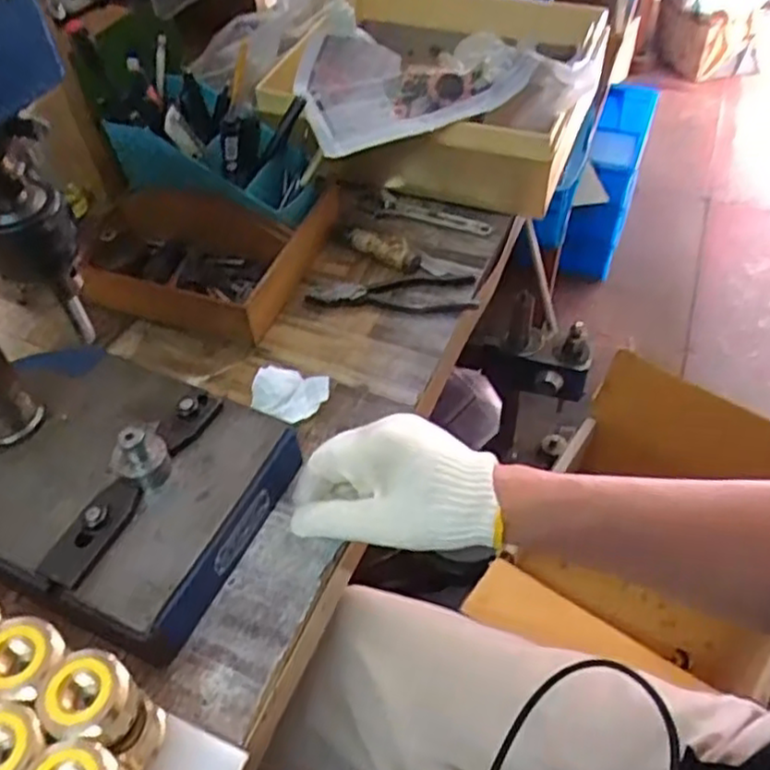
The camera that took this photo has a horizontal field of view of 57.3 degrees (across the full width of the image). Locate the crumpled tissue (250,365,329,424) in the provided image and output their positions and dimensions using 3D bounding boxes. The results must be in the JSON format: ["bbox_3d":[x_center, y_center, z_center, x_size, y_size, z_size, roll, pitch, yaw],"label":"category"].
[{"bbox_3d":[-0.078,0.008,0.575,0.061,0.030,0.035,0,51,4],"label":"crumpled tissue"}]

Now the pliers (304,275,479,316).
[{"bbox_3d":[0.006,-0.085,0.650,0.155,0.010,0.042,-2,50,2],"label":"pliers"}]

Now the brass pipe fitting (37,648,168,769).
[{"bbox_3d":[-0.149,0.181,0.382,0.039,0.098,0.043,6,51,9],"label":"brass pipe fitting"}]

